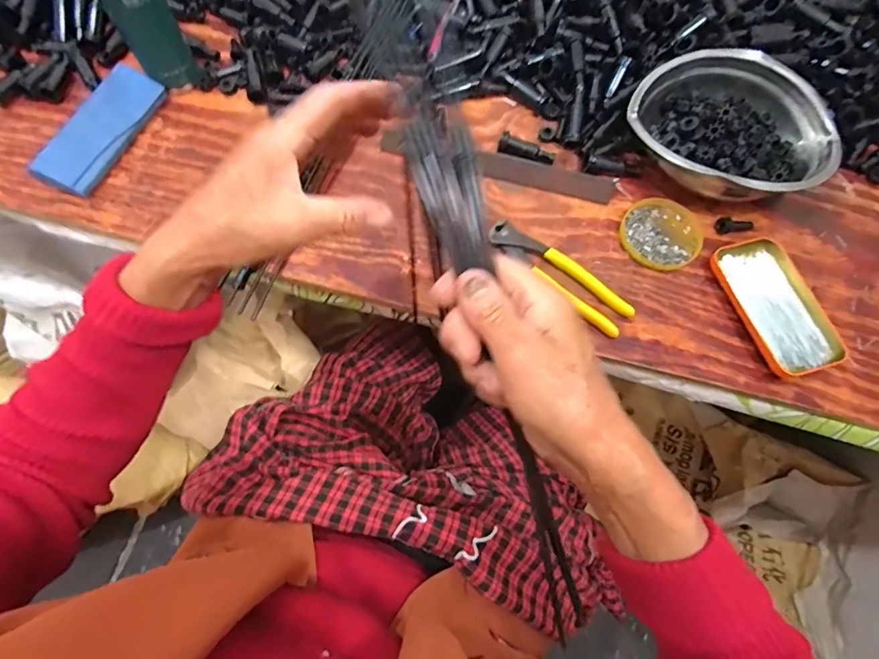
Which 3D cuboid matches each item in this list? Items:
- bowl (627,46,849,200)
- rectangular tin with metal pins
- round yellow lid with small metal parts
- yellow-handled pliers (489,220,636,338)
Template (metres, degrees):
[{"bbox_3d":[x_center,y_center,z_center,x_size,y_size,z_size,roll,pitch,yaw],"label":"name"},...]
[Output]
[{"bbox_3d":[0.323,-0.221,0.532,0.204,0.077,0.170,38,68,14],"label":"bowl"},{"bbox_3d":[0.335,-0.025,0.481,0.072,0.020,0.142,-14,66,-9],"label":"rectangular tin with metal pins"},{"bbox_3d":[0.238,-0.103,0.515,0.081,0.011,0.086,1,64,-3],"label":"round yellow lid with small metal parts"},{"bbox_3d":[0.118,-0.055,0.486,0.161,0.016,0.043,38,68,14],"label":"yellow-handled pliers"}]

